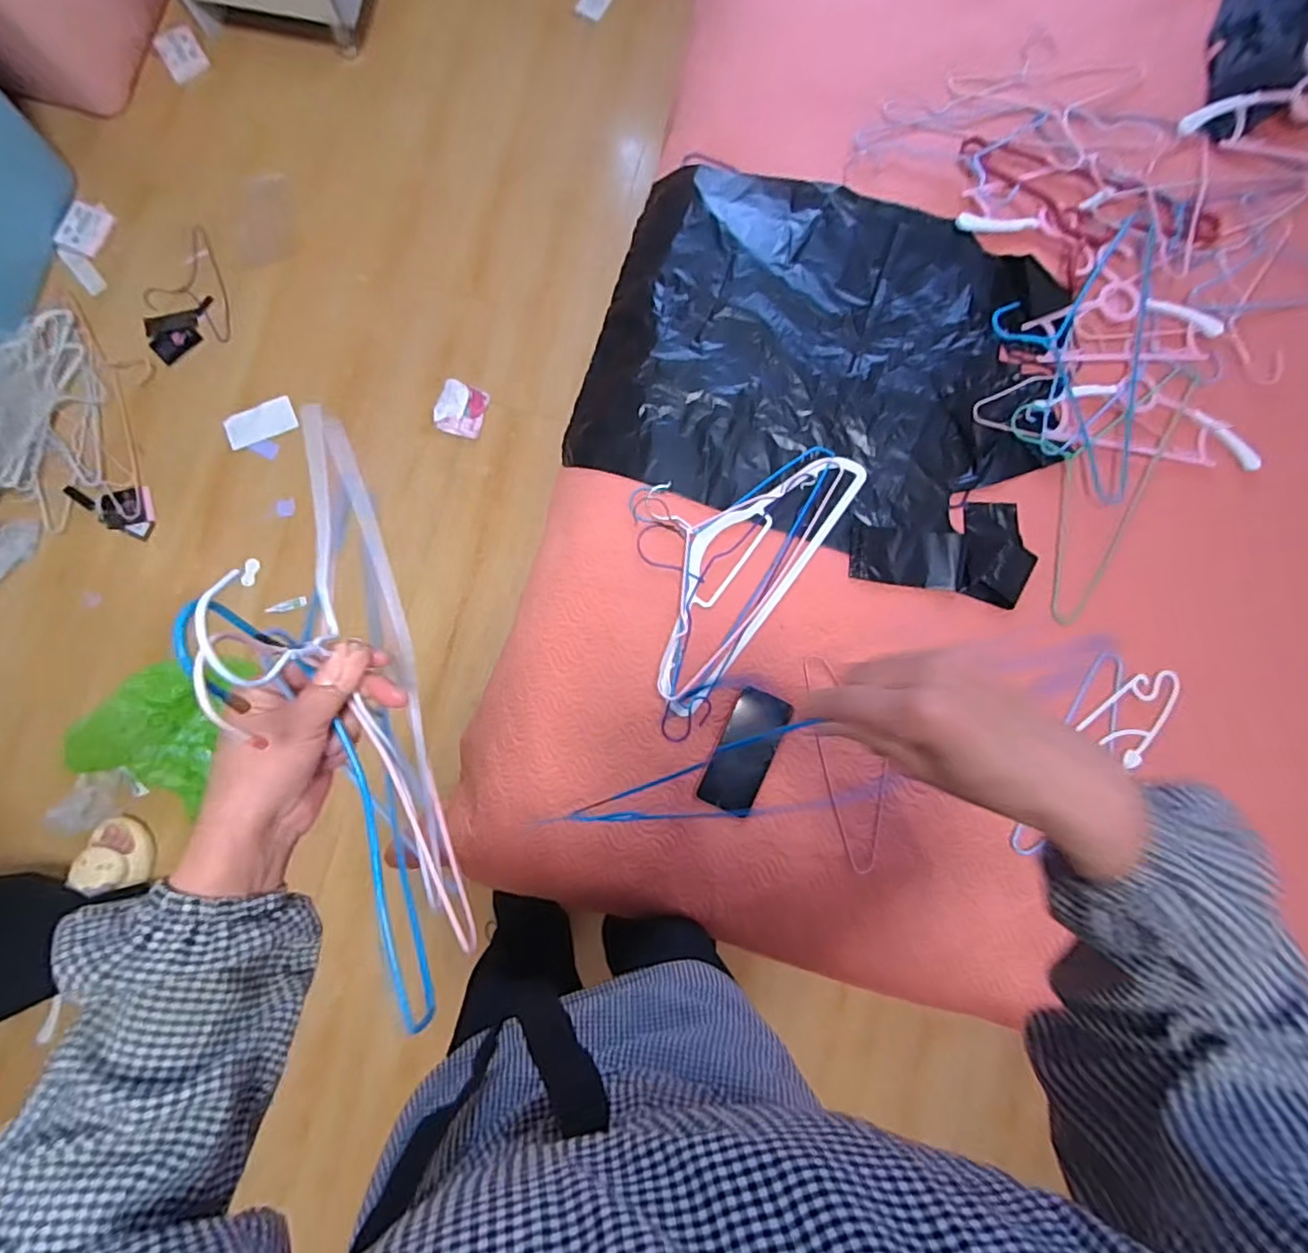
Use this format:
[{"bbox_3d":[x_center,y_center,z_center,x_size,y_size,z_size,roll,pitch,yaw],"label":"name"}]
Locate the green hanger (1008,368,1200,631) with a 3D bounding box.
[{"bbox_3d":[0.595,-0.224,0.859,0.220,0.028,0.428,28,85,0],"label":"green hanger"}]

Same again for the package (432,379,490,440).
[{"bbox_3d":[-0.439,-0.497,1.393,0.110,0.019,0.123,18,82,0],"label":"package"}]

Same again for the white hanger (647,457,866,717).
[{"bbox_3d":[0.084,-0.108,0.819,0.217,0.013,0.414,36,83,3],"label":"white hanger"}]

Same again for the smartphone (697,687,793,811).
[{"bbox_3d":[0.120,0.161,0.797,0.070,0.015,0.155,24,85,6],"label":"smartphone"}]

